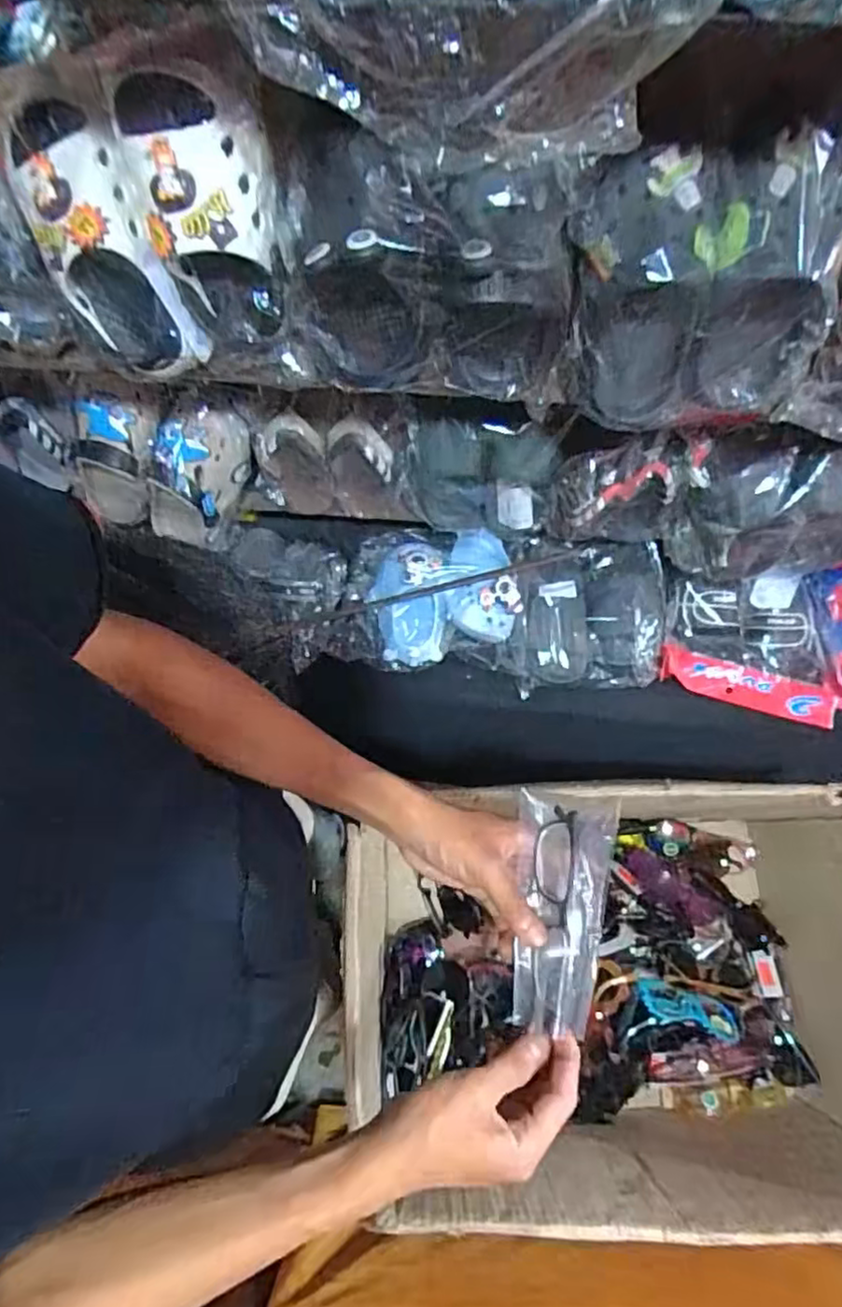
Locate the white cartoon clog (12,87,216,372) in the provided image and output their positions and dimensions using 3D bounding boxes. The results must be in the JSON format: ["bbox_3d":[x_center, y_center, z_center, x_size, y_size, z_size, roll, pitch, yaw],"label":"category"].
[{"bbox_3d":[-0.218,-0.276,0.456,0.071,0.052,0.167,-29,118,-8],"label":"white cartoon clog"}]

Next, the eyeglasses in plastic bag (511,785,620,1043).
[{"bbox_3d":[0.093,0.172,0.446,0.063,0.041,0.143,9,75,4],"label":"eyeglasses in plastic bag"}]

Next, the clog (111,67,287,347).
[{"bbox_3d":[-0.140,-0.291,0.446,0.082,0.127,0.092,-15,72,-4],"label":"clog"}]

